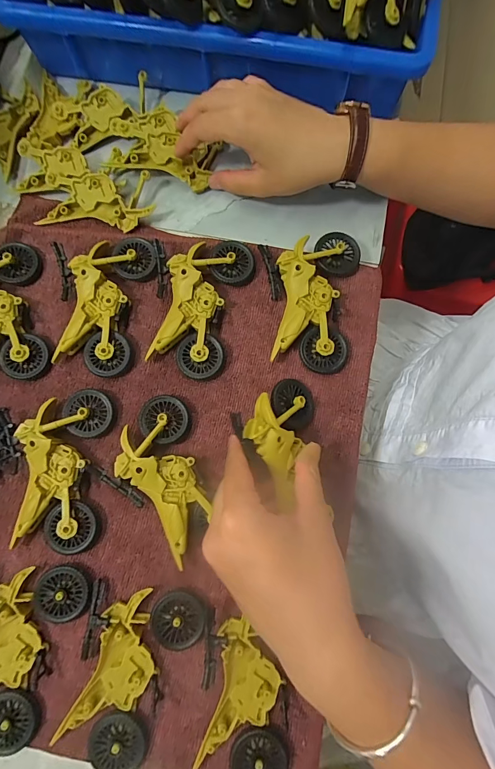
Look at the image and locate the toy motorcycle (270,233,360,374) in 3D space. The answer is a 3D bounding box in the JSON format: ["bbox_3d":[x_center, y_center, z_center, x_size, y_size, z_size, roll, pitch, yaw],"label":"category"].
[{"bbox_3d":[0.054,-0.071,0.286,0.062,0.021,0.116,11,80,2],"label":"toy motorcycle"}]

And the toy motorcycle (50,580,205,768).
[{"bbox_3d":[-0.081,0.195,0.241,0.074,0.012,0.111,17,80,3],"label":"toy motorcycle"}]

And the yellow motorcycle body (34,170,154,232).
[{"bbox_3d":[-0.130,-0.158,0.305,0.093,0.013,0.043,-2,80,0],"label":"yellow motorcycle body"}]

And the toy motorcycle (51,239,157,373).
[{"bbox_3d":[-0.115,-0.067,0.287,0.058,0.020,0.113,13,80,2],"label":"toy motorcycle"}]

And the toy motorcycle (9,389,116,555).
[{"bbox_3d":[-0.138,0.062,0.262,0.057,0.018,0.113,4,80,1],"label":"toy motorcycle"}]

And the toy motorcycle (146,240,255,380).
[{"bbox_3d":[-0.040,-0.065,0.286,0.074,0.021,0.113,8,80,1],"label":"toy motorcycle"}]

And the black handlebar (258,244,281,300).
[{"bbox_3d":[0.019,-0.094,0.294,0.009,0.012,0.048,-13,80,-2],"label":"black handlebar"}]

